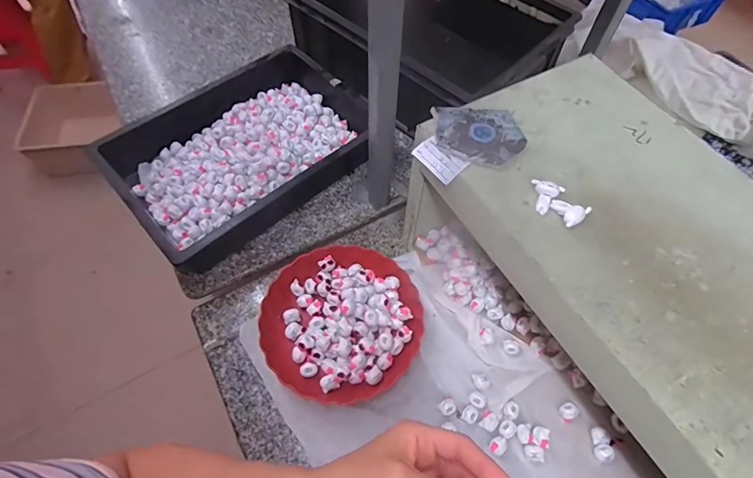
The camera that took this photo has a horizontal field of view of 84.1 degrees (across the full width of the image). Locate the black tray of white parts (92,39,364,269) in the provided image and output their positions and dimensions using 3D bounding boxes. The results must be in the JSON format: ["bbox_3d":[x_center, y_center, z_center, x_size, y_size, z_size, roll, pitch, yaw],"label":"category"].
[{"bbox_3d":[-0.248,-0.177,0.802,0.456,0.093,0.340,-37,67,-20],"label":"black tray of white parts"}]

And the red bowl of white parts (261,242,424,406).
[{"bbox_3d":[-0.053,0.129,0.658,0.235,0.047,0.237,0,60,0],"label":"red bowl of white parts"}]

